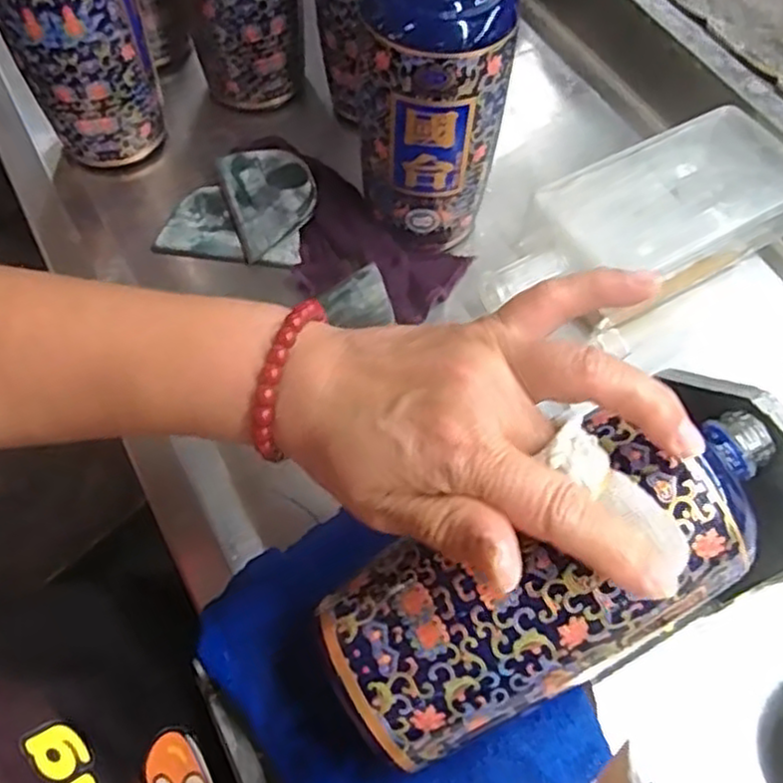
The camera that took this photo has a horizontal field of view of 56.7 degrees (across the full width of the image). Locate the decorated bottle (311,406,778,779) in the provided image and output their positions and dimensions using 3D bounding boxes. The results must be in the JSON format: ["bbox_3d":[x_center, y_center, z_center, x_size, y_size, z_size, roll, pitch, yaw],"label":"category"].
[{"bbox_3d":[0.066,0.068,0.283,0.191,0.071,0.073,-29,66,-1],"label":"decorated bottle"}]

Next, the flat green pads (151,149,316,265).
[{"bbox_3d":[-0.100,-0.124,0.489,0.095,0.017,0.079,5,76,8],"label":"flat green pads"}]

